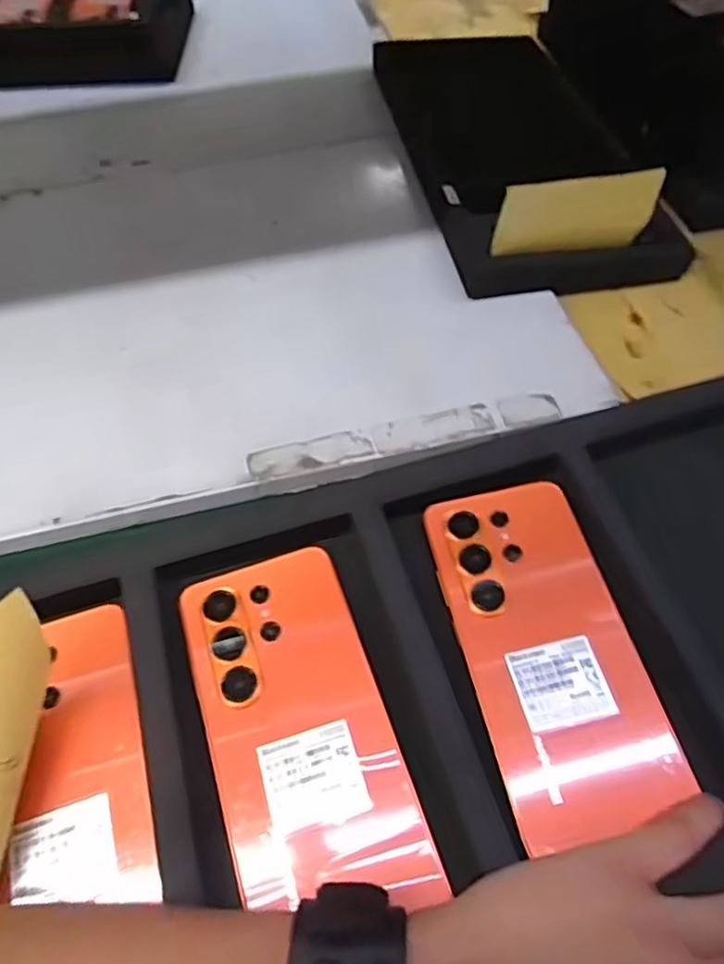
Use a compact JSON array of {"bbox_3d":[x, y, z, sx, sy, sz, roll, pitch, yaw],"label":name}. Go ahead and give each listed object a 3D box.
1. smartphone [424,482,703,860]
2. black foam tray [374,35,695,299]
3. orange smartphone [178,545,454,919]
[{"bbox_3d":[0.086,0.073,0.303,0.076,0.006,0.158,-11,57,-5],"label":"smartphone"},{"bbox_3d":[0.173,-0.395,0.754,0.234,0.056,0.479,-9,57,-4],"label":"black foam tray"},{"bbox_3d":[-0.029,0.105,0.286,0.076,0.006,0.155,-17,58,-9],"label":"orange smartphone"}]

